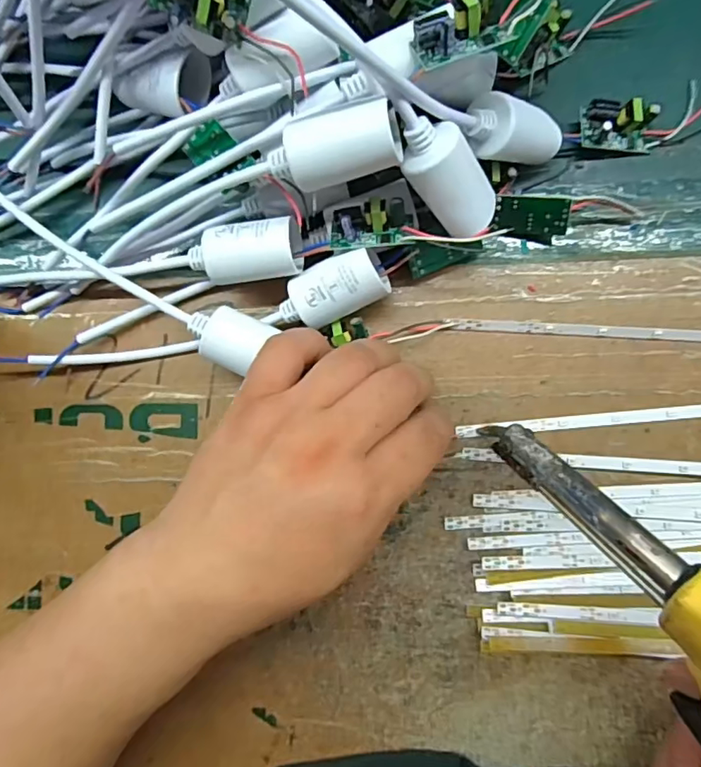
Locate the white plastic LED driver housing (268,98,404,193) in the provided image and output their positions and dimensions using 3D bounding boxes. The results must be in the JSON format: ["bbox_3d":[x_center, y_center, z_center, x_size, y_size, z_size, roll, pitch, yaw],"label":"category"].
[{"bbox_3d":[-0.006,-0.091,0.211,0.050,0.021,0.022,-10,86,5],"label":"white plastic LED driver housing"}]

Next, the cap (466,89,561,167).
[{"bbox_3d":[0.076,-0.114,0.246,0.054,0.021,0.025,1,86,-31],"label":"cap"}]

